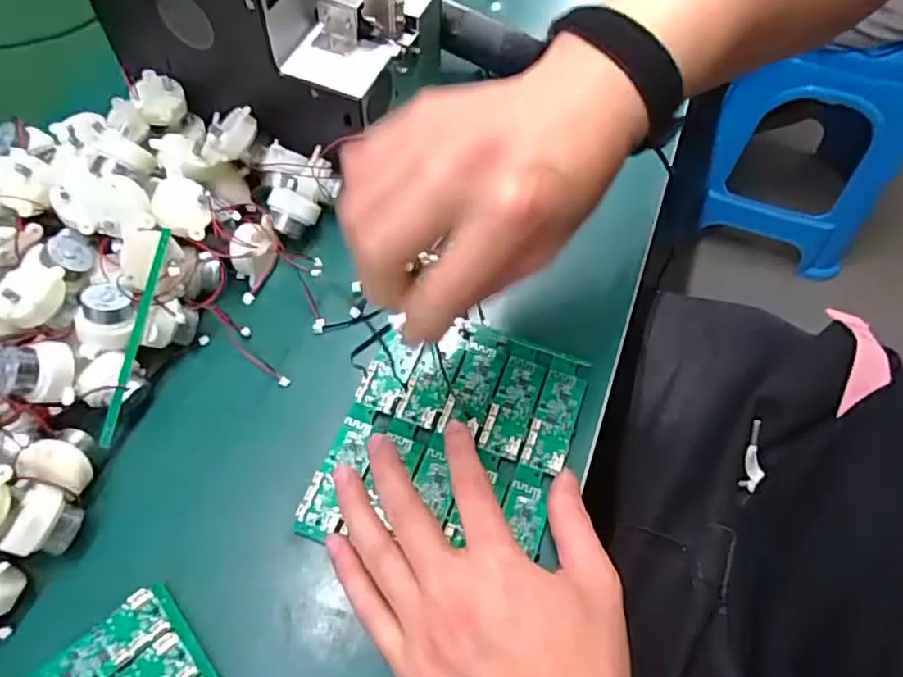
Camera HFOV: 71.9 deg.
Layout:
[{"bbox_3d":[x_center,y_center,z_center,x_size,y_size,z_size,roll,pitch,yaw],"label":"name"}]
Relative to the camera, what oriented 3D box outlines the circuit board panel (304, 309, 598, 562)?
[{"bbox_3d":[0.001,0.052,0.340,0.120,0.012,0.143,17,61,10],"label":"circuit board panel"}]

